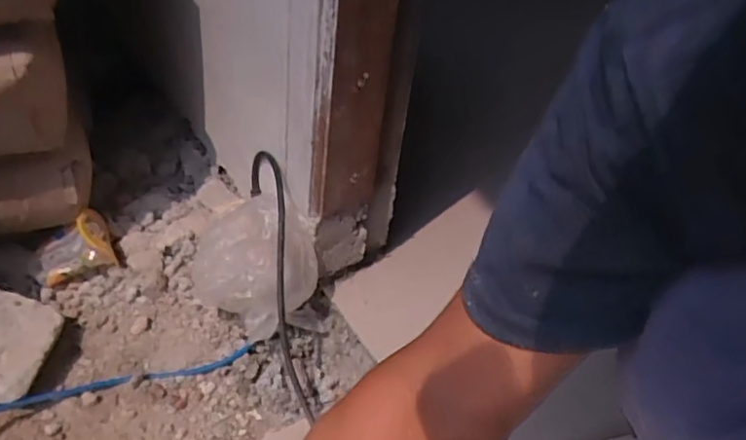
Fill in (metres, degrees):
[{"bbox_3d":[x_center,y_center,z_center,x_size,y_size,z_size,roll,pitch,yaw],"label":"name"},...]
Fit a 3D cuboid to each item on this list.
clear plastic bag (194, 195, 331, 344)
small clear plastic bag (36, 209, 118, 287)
[{"bbox_3d":[-0.117,0.051,0.618,0.125,0.121,0.094,-7,44,-18],"label":"clear plastic bag"},{"bbox_3d":[-0.336,0.029,0.676,0.084,0.052,0.070,-19,49,-29],"label":"small clear plastic bag"}]

